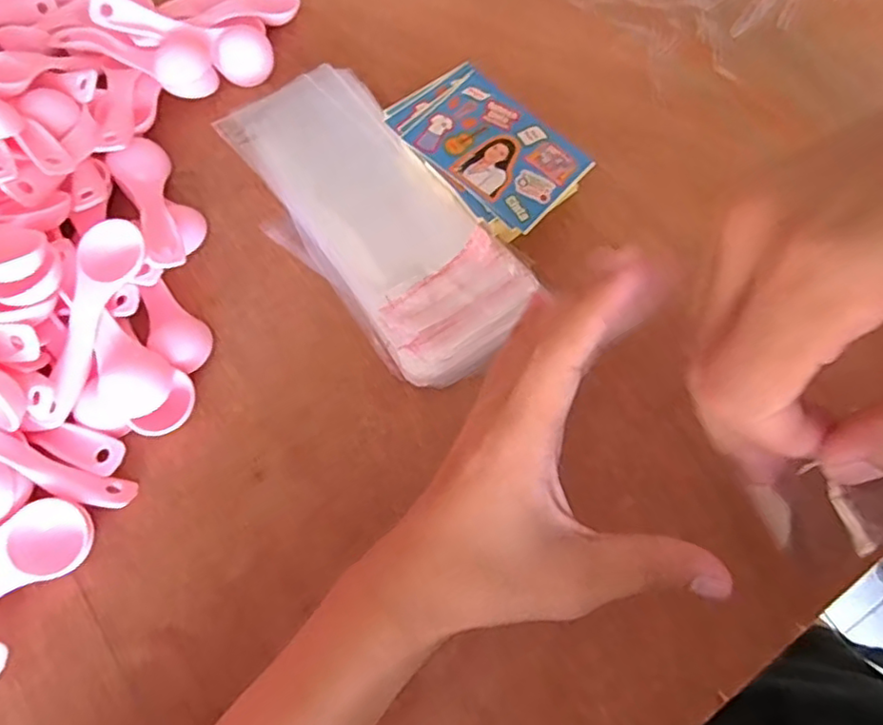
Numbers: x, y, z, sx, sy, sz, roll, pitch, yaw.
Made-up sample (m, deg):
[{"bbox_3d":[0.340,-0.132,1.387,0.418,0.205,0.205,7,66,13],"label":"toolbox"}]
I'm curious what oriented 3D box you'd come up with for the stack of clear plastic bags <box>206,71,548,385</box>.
[{"bbox_3d":[-0.043,-0.089,0.378,0.097,0.023,0.225,-35,71,-11],"label":"stack of clear plastic bags"}]

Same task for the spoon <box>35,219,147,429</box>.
[{"bbox_3d":[-0.192,-0.022,0.338,0.031,0.012,0.115,16,82,-8],"label":"spoon"}]

